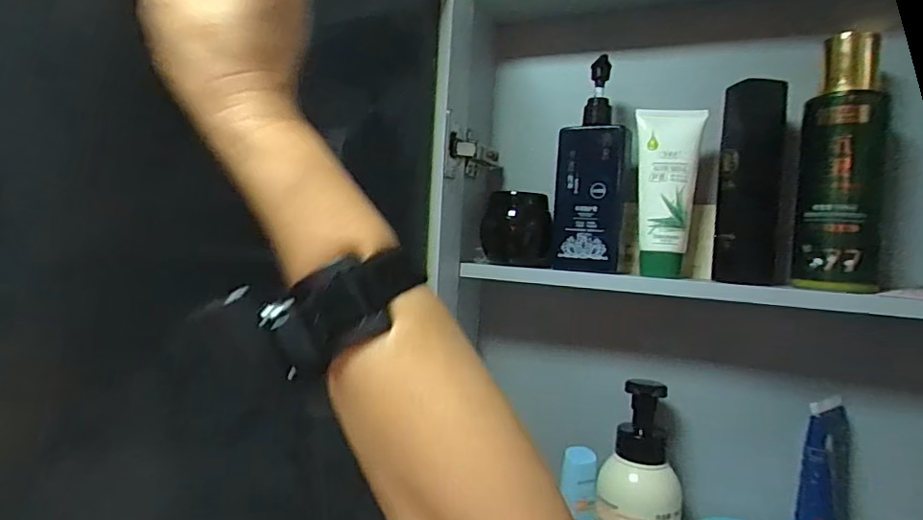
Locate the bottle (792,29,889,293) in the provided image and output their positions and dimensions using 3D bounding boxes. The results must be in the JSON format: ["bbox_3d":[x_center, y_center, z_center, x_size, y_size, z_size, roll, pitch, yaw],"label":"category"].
[{"bbox_3d":[0.307,-0.076,0.453,0.060,0.195,0.047,6,3,34],"label":"bottle"}]

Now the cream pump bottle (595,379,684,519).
[{"bbox_3d":[0.162,0.203,0.510,0.063,0.175,0.059,4,2,-20],"label":"cream pump bottle"}]

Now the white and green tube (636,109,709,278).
[{"bbox_3d":[0.181,-0.061,0.503,0.051,0.145,0.030,6,3,34],"label":"white and green tube"}]

